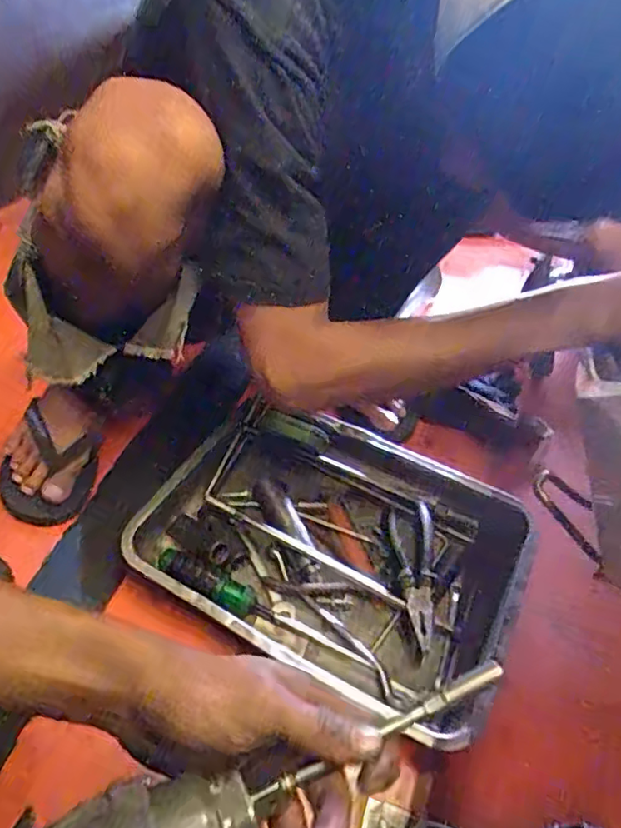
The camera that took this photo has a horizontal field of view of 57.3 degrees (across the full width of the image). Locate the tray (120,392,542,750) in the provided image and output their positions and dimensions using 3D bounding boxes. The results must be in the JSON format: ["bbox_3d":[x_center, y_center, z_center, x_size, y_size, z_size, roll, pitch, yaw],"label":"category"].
[{"bbox_3d":[0.023,0.140,0.652,0.421,0.086,0.309,25,48,18],"label":"tray"}]

